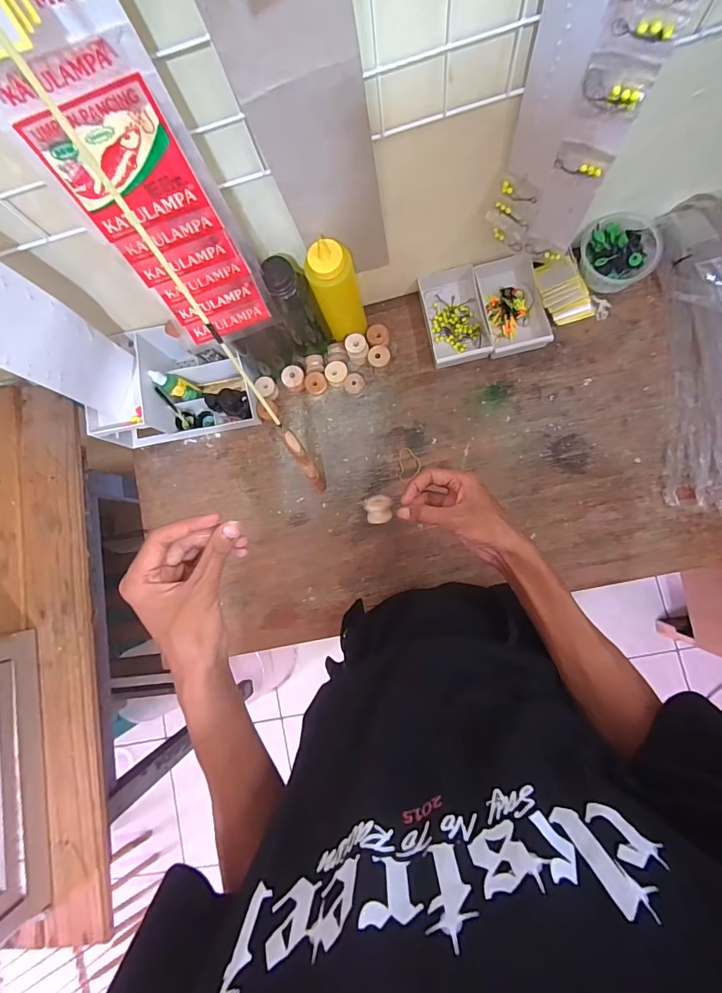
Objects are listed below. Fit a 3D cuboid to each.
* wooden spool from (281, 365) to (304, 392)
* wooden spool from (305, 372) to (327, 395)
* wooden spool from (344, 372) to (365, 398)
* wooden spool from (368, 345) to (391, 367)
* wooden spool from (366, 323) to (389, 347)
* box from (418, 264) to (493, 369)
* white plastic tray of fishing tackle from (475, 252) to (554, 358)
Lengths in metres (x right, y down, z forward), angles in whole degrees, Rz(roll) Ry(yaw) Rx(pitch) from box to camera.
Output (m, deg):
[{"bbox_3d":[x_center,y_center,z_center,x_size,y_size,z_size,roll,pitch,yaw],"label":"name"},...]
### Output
[{"bbox_3d":[-0.106,-0.186,0.698,0.033,0.026,0.036,-1,84,8],"label":"wooden spool"},{"bbox_3d":[-0.071,-0.179,0.697,0.034,0.017,0.031,-1,84,8],"label":"wooden spool"},{"bbox_3d":[-0.009,-0.174,0.687,0.030,0.020,0.032,-1,84,8],"label":"wooden spool"},{"bbox_3d":[0.030,-0.216,0.684,0.033,0.027,0.037,-7,83,7],"label":"wooden spool"},{"bbox_3d":[0.027,-0.252,0.691,0.032,0.027,0.038,-8,83,7],"label":"wooden spool"},{"bbox_3d":[0.143,-0.279,0.671,0.085,0.034,0.151,-11,83,7],"label":"box"},{"bbox_3d":[0.222,-0.290,0.656,0.083,0.035,0.158,-14,82,6],"label":"white plastic tray of fishing tackle"}]

